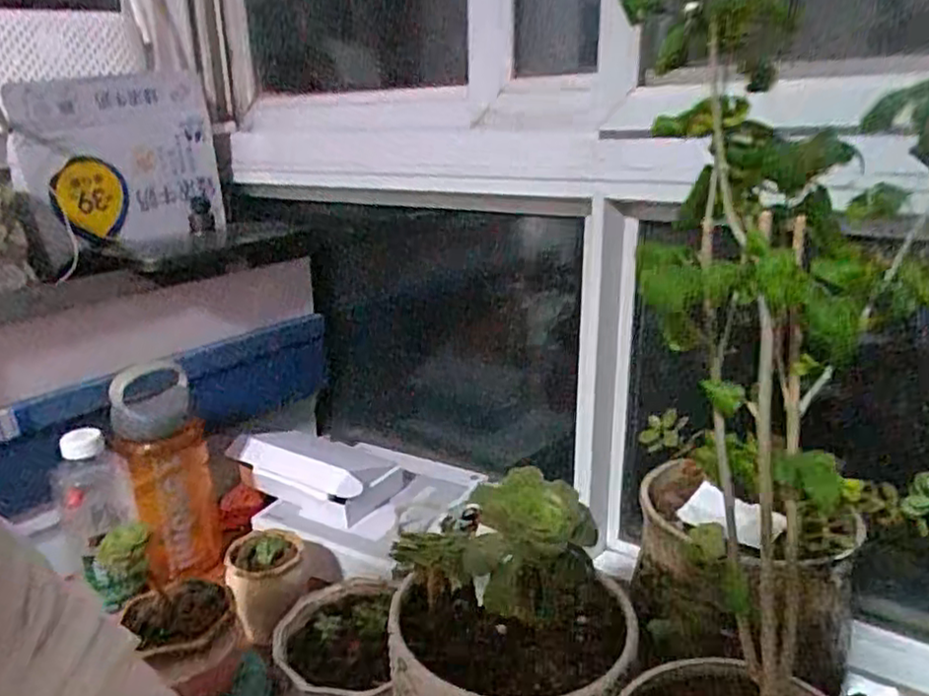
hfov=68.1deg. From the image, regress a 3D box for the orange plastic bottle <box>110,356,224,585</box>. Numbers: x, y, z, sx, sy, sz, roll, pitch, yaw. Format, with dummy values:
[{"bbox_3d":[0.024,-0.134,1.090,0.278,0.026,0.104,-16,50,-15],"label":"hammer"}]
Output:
[{"bbox_3d":[-0.375,0.163,0.866,0.099,0.268,0.075,-9,21,-23],"label":"orange plastic bottle"}]

